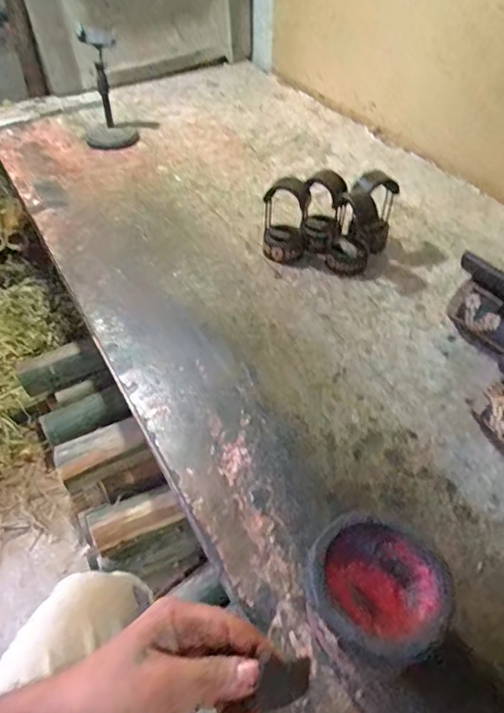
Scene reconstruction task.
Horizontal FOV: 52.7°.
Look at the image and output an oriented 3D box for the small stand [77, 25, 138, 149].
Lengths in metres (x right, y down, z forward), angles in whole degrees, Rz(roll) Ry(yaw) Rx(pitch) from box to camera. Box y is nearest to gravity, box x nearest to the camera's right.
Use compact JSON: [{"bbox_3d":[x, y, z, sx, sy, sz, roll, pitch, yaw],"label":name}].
[{"bbox_3d":[-0.319,-0.573,1.086,0.110,0.222,0.140,-12,50,-11],"label":"small stand"}]

